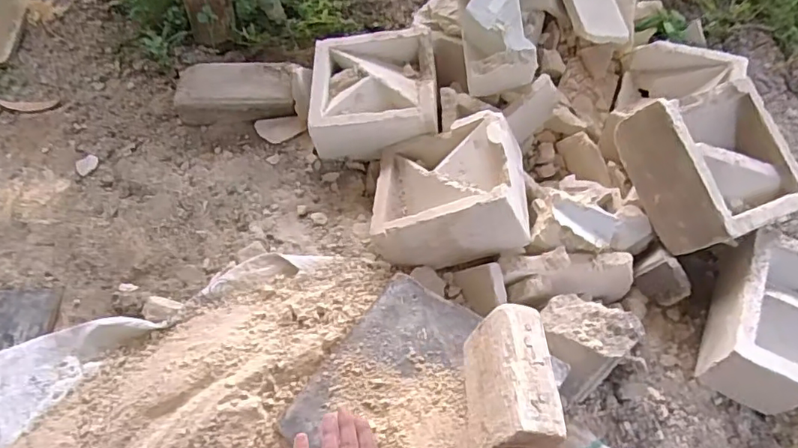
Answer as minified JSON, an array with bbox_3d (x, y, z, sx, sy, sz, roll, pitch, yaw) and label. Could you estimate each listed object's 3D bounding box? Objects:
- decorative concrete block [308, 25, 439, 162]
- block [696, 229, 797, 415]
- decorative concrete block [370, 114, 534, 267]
[{"bbox_3d":[-0.042,-0.219,0.919,0.207,0.093,0.216,-3,56,-1],"label":"decorative concrete block"},{"bbox_3d":[0.469,0.116,0.700,0.103,0.090,0.196,22,57,15],"label":"block"},{"bbox_3d":[0.074,-0.050,0.814,0.207,0.104,0.220,-18,43,22],"label":"decorative concrete block"}]

